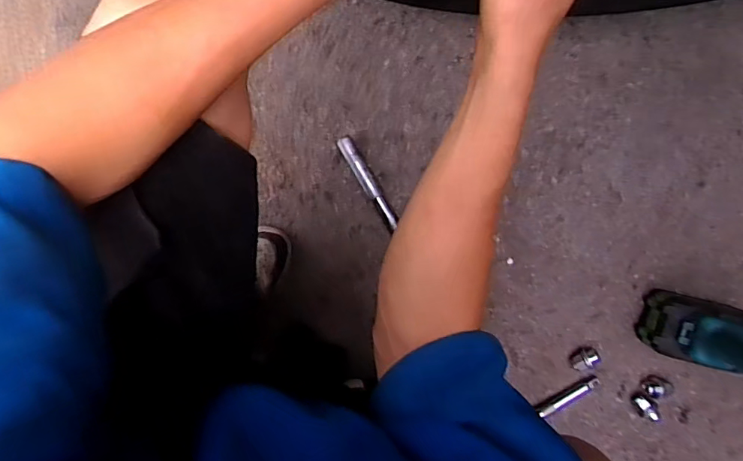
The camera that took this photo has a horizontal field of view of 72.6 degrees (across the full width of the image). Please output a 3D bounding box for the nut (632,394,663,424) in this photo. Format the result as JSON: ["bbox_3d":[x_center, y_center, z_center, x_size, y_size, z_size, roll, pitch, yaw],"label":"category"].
[{"bbox_3d":[0.379,0.244,0.691,0.018,0.016,0.045,-43,91,7],"label":"nut"}]

